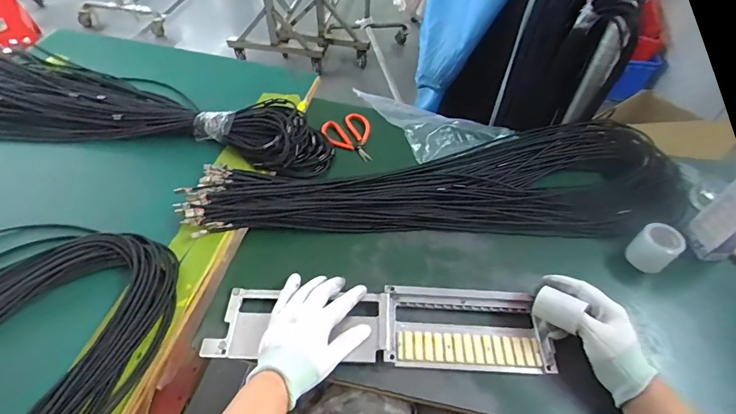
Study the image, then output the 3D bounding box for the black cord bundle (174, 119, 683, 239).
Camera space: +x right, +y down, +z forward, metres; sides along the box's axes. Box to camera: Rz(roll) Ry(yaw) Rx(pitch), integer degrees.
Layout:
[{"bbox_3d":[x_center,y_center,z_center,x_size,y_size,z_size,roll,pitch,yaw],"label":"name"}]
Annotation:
[{"bbox_3d":[0.123,-0.039,0.647,0.771,0.071,0.195,-2,50,-5],"label":"black cord bundle"}]

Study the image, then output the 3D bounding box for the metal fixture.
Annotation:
[{"bbox_3d":[0.015,0.145,0.496,0.391,0.021,0.100,2,50,-3],"label":"metal fixture"}]

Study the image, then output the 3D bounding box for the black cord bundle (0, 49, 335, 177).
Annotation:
[{"bbox_3d":[-0.435,-0.182,0.712,0.765,0.055,0.240,8,50,4],"label":"black cord bundle"}]

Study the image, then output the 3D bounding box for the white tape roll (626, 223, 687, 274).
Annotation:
[{"bbox_3d":[0.410,0.059,0.580,0.051,0.058,0.051,2,50,-2],"label":"white tape roll"}]

